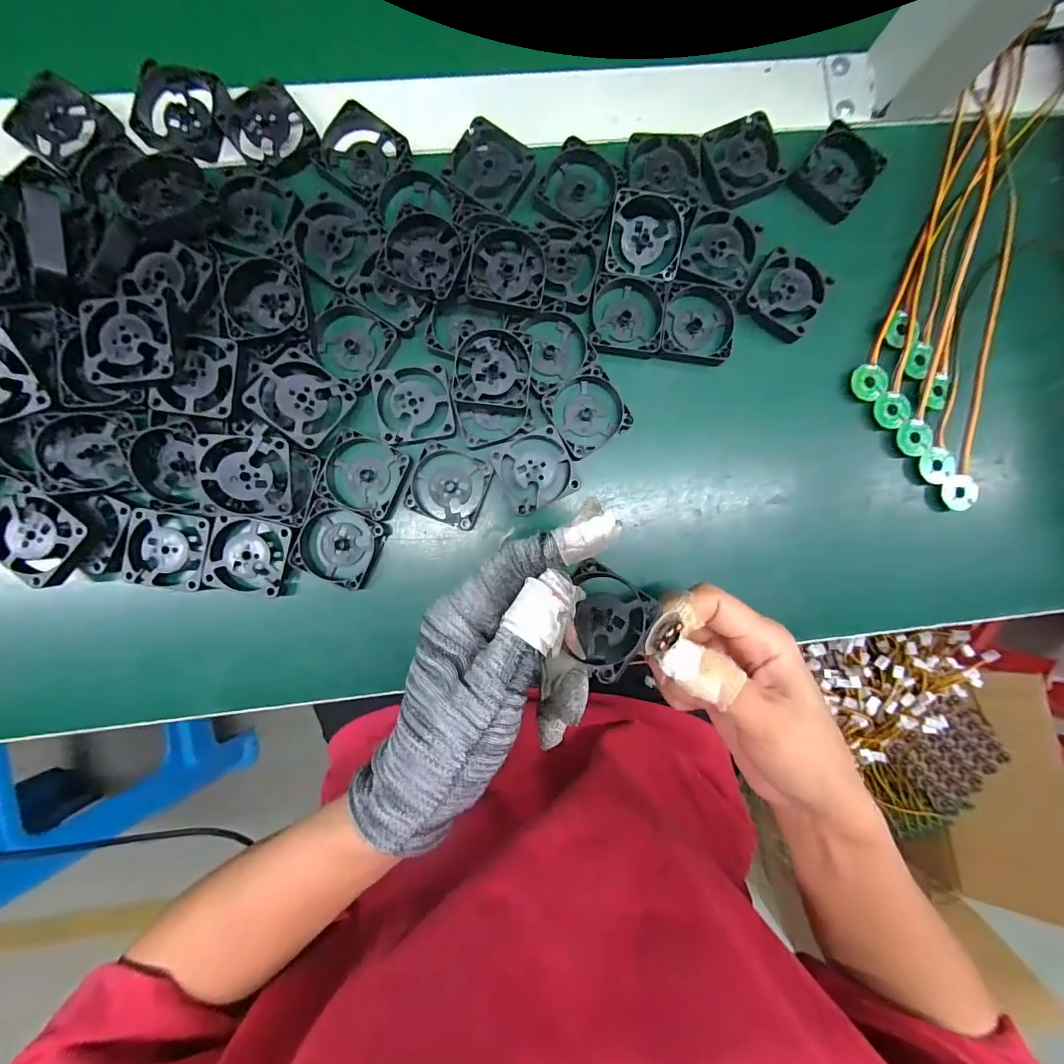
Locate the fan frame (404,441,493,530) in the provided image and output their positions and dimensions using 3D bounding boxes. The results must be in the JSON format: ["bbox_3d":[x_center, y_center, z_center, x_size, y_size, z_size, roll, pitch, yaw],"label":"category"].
[{"bbox_3d":[-0.046,-0.025,0.254,0.040,0.011,0.039,21,89,-3],"label":"fan frame"}]

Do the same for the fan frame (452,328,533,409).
[{"bbox_3d":[-0.021,-0.089,0.244,0.041,0.011,0.040,5,89,-3],"label":"fan frame"}]

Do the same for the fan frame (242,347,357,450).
[{"bbox_3d":[-0.120,-0.069,0.235,0.041,0.006,0.040,37,72,-19],"label":"fan frame"}]

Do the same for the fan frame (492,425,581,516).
[{"bbox_3d":[0.002,-0.034,0.254,0.039,0.009,0.038,-27,91,-3],"label":"fan frame"}]

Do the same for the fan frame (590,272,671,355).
[{"bbox_3d":[0.053,-0.120,0.256,0.040,0.011,0.040,6,89,-3],"label":"fan frame"}]

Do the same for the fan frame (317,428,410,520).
[{"bbox_3d":[-0.092,-0.031,0.251,0.040,0.012,0.039,23,88,-3],"label":"fan frame"}]

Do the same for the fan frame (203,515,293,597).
[{"bbox_3d":[-0.152,0.013,0.246,0.039,0.010,0.040,13,89,-3],"label":"fan frame"}]

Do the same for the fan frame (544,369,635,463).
[{"bbox_3d":[0.031,-0.067,0.257,0.044,0.013,0.039,-33,91,-3],"label":"fan frame"}]

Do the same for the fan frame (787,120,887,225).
[{"bbox_3d":[0.173,-0.204,0.259,0.039,0.009,0.041,39,88,-2],"label":"fan frame"}]

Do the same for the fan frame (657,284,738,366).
[{"bbox_3d":[0.093,-0.116,0.260,0.039,0.012,0.040,5,89,-3],"label":"fan frame"}]

